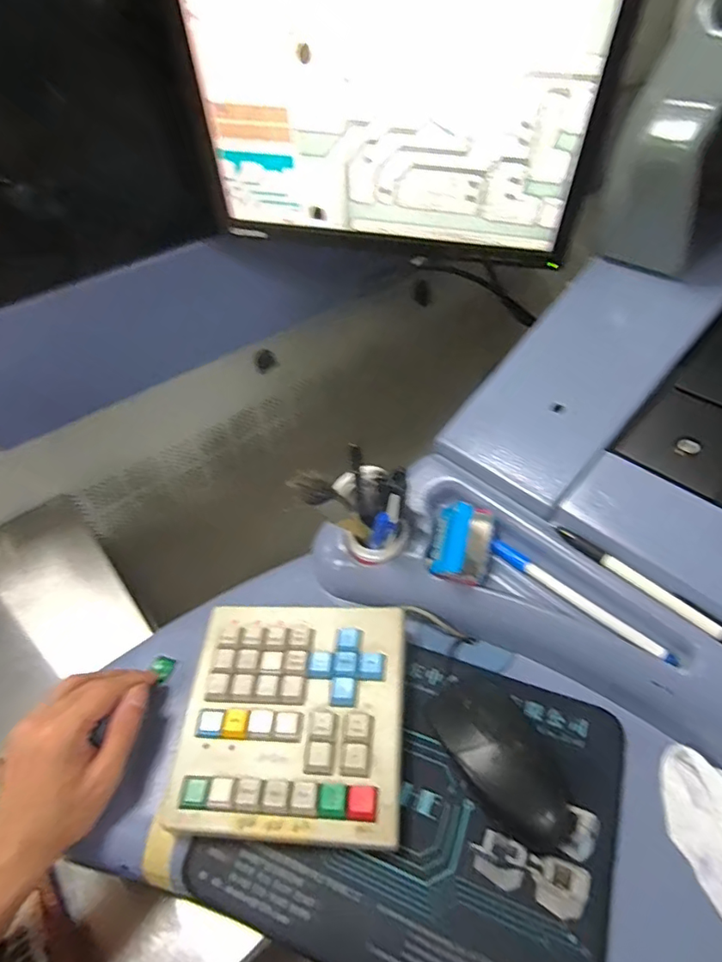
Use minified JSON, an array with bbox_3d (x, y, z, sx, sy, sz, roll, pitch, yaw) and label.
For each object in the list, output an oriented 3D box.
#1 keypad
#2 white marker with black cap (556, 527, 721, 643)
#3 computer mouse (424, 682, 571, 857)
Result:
[{"bbox_3d":[-0.048,0.171,0.399,0.156,0.036,0.157,2,46,8],"label":"keypad"},{"bbox_3d":[0.197,0.070,0.387,0.009,0.009,0.129,-35,53,-25],"label":"white marker with black cap"},{"bbox_3d":[0.094,0.183,0.367,0.059,0.034,0.113,-21,48,-14],"label":"computer mouse"}]

